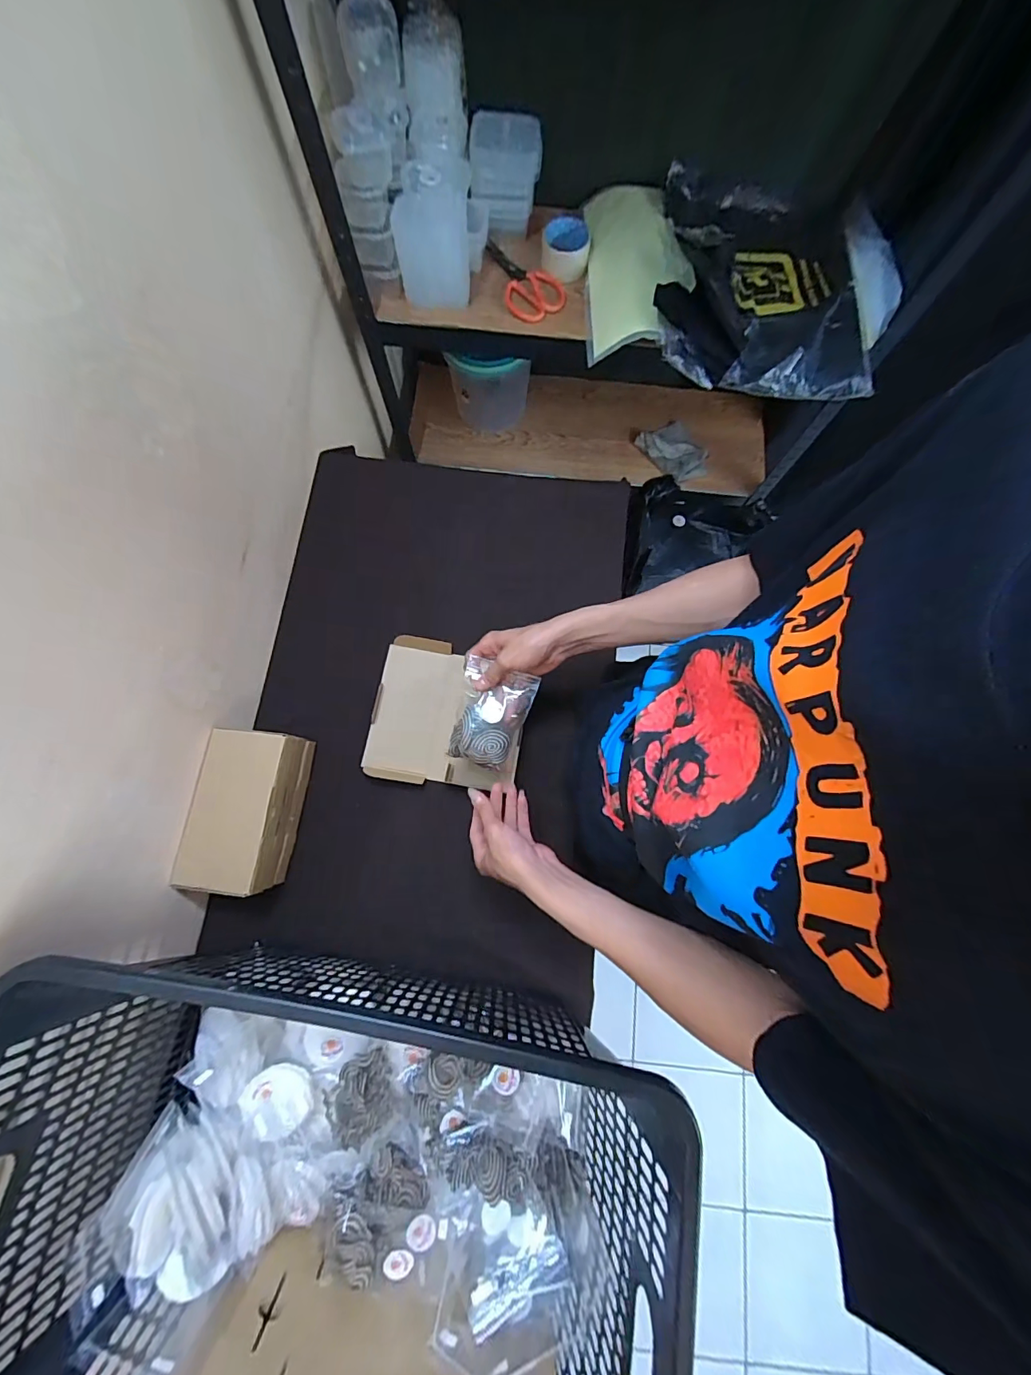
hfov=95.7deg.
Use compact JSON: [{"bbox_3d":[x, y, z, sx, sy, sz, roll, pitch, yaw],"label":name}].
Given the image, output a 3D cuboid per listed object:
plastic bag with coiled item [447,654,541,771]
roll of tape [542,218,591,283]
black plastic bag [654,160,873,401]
[{"bbox_3d":[-0.033,0.039,0.626,0.095,0.039,0.126,16,77,2],"label":"plastic bag with coiled item"},{"bbox_3d":[0.087,-0.768,0.816,0.082,0.053,0.081,0,77,-1],"label":"roll of tape"},{"bbox_3d":[0.430,-0.699,0.785,0.379,0.100,0.430,9,77,1],"label":"black plastic bag"}]

